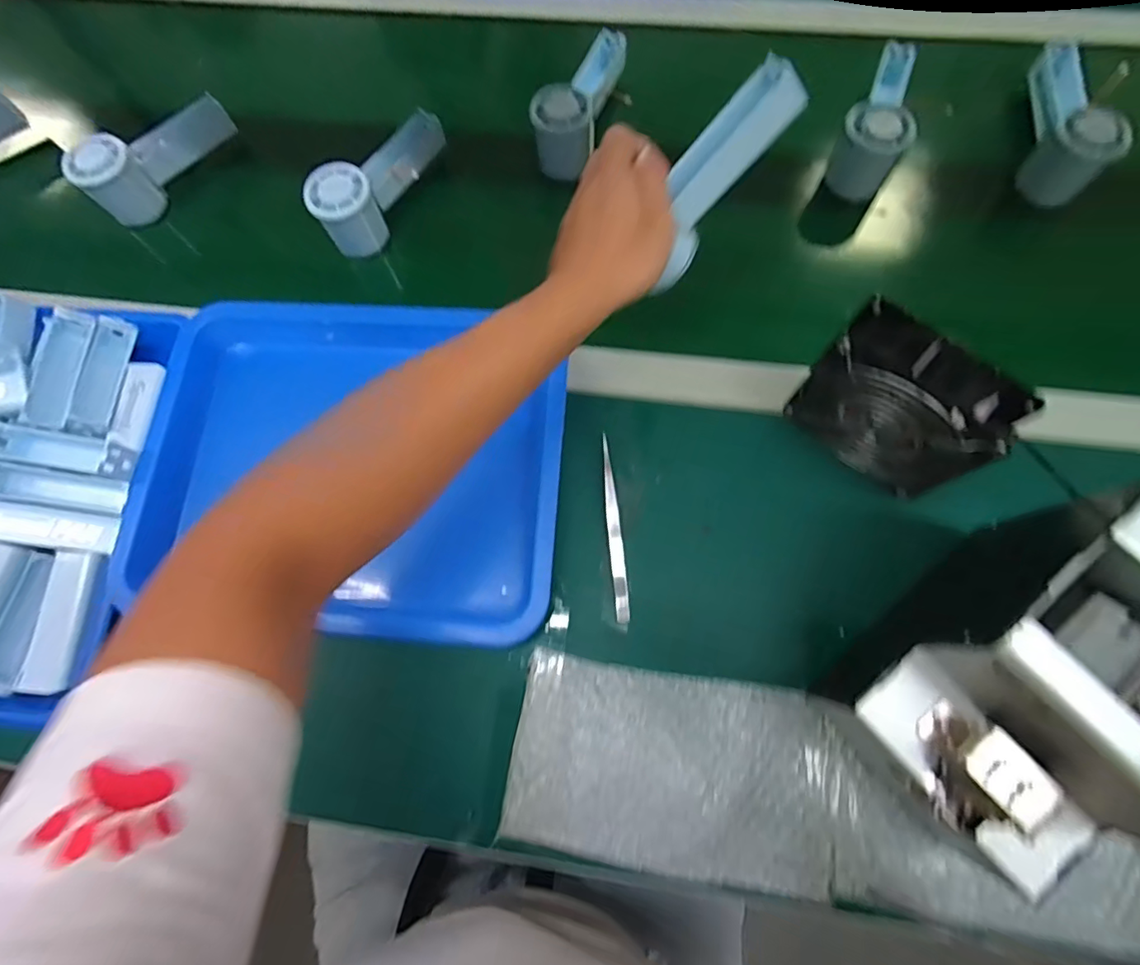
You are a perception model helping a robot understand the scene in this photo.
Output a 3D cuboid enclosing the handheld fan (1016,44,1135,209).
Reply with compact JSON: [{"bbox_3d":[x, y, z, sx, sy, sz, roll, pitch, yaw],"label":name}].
[{"bbox_3d":[0.449,-0.330,0.482,0.059,0.041,0.177,18,75,7],"label":"handheld fan"}]

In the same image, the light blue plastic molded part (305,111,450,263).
[{"bbox_3d":[-0.178,-0.284,0.504,0.050,0.053,0.150,28,76,10],"label":"light blue plastic molded part"}]

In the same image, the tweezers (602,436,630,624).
[{"bbox_3d":[0.034,0.034,0.418,0.011,0.009,0.141,-6,73,1],"label":"tweezers"}]

